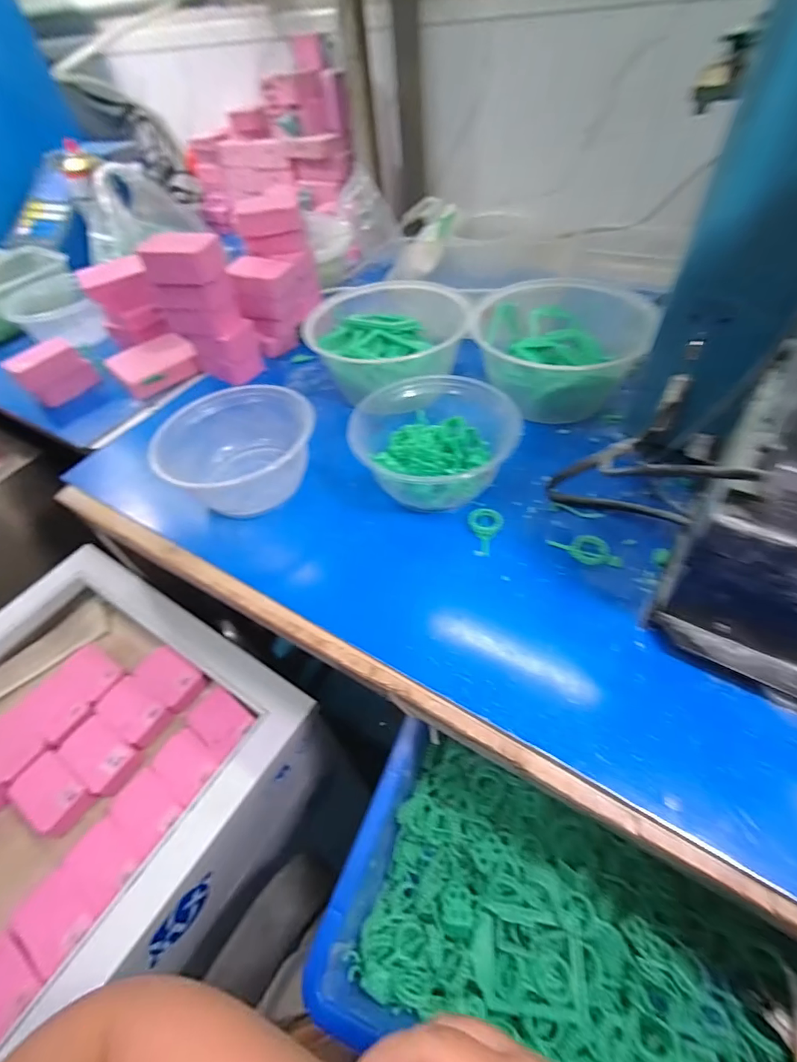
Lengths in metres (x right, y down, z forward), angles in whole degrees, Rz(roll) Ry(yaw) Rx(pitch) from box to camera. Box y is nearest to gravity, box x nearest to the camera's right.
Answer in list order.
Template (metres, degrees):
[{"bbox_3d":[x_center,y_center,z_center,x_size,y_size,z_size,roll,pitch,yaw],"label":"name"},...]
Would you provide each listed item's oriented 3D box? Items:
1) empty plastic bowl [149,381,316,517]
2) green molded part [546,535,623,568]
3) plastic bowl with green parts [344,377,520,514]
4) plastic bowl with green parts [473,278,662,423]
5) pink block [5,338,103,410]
[{"bbox_3d":[-0.141,-0.068,0.420,0.114,0.066,0.130,34,61,28],"label":"empty plastic bowl"},{"bbox_3d":[0.139,0.013,0.346,0.053,0.008,0.022,13,53,15],"label":"green molded part"},{"bbox_3d":[0.022,-0.085,0.406,0.126,0.061,0.136,-2,50,3],"label":"plastic bowl with green parts"},{"bbox_3d":[0.157,-0.187,0.470,0.145,0.077,0.150,-2,50,3],"label":"plastic bowl with green parts"},{"bbox_3d":[-0.427,-0.196,0.572,0.044,0.054,0.078,26,57,24],"label":"pink block"}]

